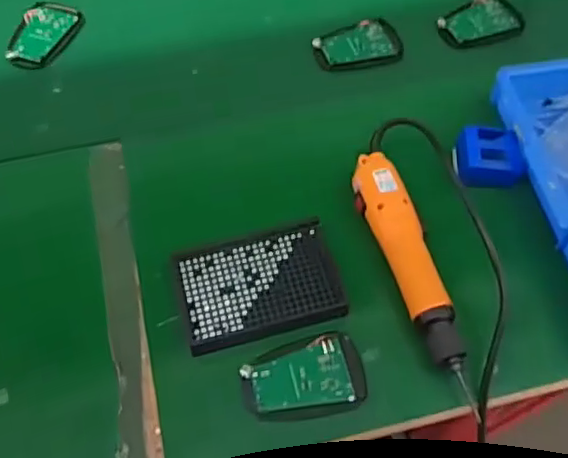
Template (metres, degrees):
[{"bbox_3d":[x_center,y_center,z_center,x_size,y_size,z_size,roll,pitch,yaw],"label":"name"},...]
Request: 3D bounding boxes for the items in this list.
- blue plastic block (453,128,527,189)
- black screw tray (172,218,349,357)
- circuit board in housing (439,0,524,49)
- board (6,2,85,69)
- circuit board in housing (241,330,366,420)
[{"bbox_3d":[0.197,-0.069,0.589,0.058,0.028,0.057,-4,62,-3],"label":"blue plastic block"},{"bbox_3d":[-0.022,0.046,0.526,0.133,0.009,0.095,-14,63,-9],"label":"black screw tray"},{"bbox_3d":[0.230,-0.242,0.710,0.098,0.011,0.070,-24,65,-13],"label":"circuit board in housing"},{"bbox_3d":[-0.276,-0.221,0.698,0.061,0.011,0.095,18,63,8],"label":"board"},{"bbox_3d":[0.016,0.120,0.489,0.095,0.007,0.064,-14,63,-8],"label":"circuit board in housing"}]

